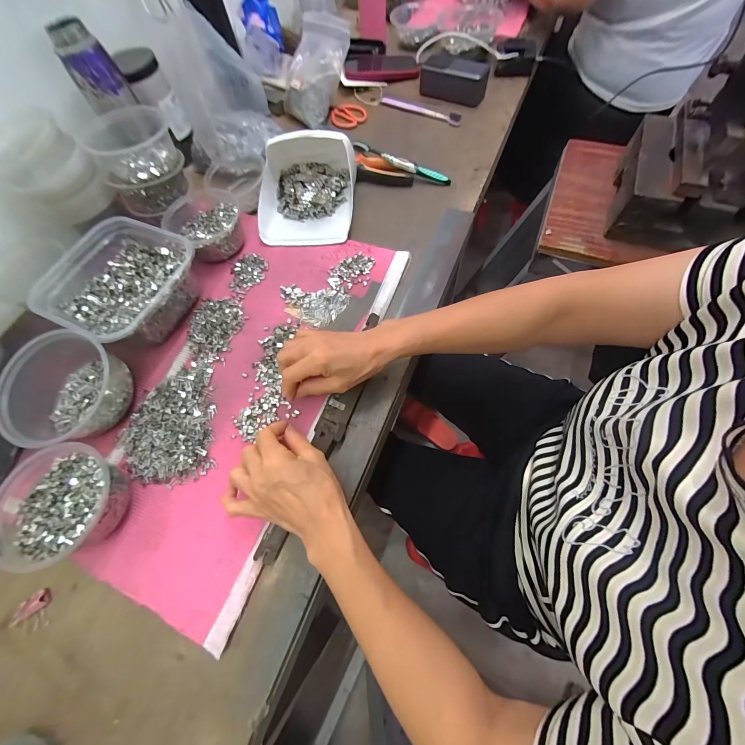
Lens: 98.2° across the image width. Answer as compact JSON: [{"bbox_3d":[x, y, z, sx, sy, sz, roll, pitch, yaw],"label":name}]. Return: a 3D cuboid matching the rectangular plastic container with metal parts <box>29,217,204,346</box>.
[{"bbox_3d":[-0.344,-0.118,0.452,0.171,0.072,0.167,23,69,12],"label":"rectangular plastic container with metal parts"}]

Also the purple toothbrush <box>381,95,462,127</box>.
[{"bbox_3d":[0.098,-0.541,0.660,0.182,0.007,0.021,30,70,14],"label":"purple toothbrush"}]

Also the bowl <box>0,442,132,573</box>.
[{"bbox_3d":[-0.328,0.141,0.344,0.114,0.054,0.111,-1,66,2],"label":"bowl"}]

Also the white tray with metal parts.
[{"bbox_3d":[-0.110,-0.303,0.520,0.154,0.081,0.177,1,66,3],"label":"white tray with metal parts"}]

